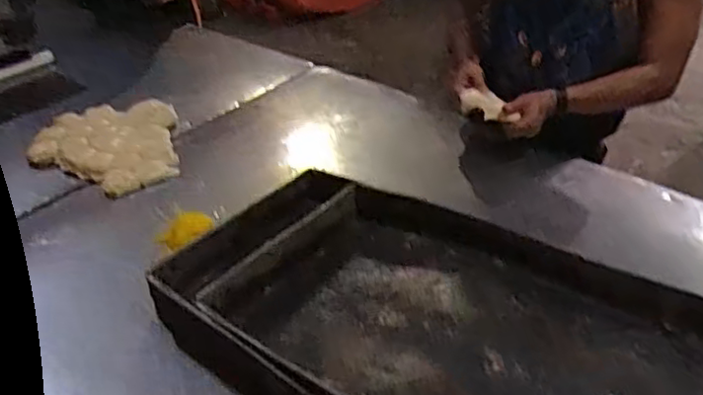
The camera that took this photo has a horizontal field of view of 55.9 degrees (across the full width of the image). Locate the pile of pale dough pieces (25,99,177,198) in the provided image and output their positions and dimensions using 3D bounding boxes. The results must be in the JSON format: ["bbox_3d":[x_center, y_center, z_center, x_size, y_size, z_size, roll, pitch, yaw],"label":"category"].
[{"bbox_3d":[-0.402,-0.083,1.136,0.242,0.020,0.242,5,42,-4],"label":"pile of pale dough pieces"}]

